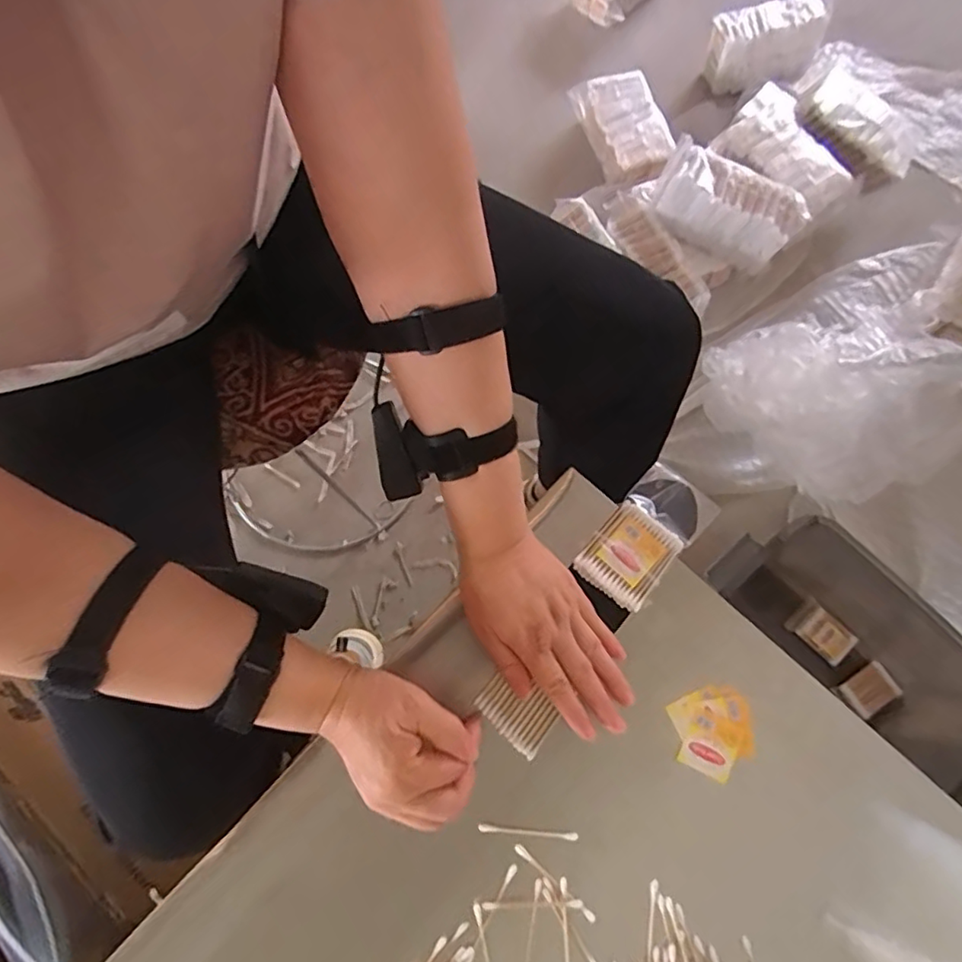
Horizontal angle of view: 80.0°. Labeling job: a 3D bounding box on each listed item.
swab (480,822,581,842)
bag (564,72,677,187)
[{"bbox_3d":[0.035,0.258,0.420,0.072,0.004,0.007,5,76,2],"label":"swab"},{"bbox_3d":[0.275,-0.665,1.084,0.124,0.078,0.231,-21,76,-5],"label":"bag"}]

